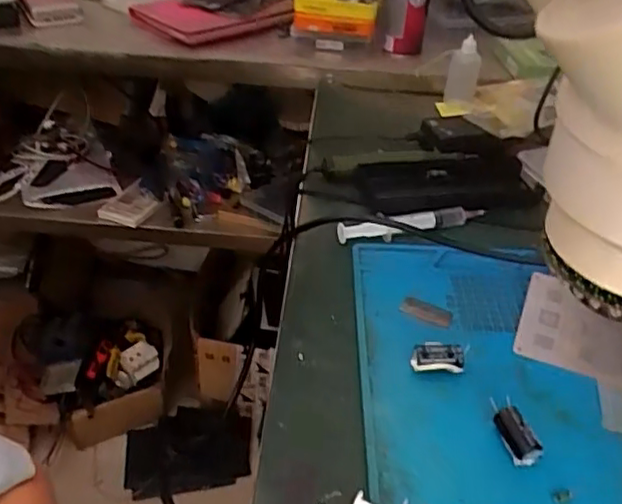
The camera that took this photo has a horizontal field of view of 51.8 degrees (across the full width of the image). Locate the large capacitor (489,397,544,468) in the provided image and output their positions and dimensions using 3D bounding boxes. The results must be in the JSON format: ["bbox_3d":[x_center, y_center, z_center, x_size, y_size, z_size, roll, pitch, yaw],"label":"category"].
[{"bbox_3d":[0.126,0.110,0.400,0.015,0.018,0.044,-8,38,-12],"label":"large capacitor"}]

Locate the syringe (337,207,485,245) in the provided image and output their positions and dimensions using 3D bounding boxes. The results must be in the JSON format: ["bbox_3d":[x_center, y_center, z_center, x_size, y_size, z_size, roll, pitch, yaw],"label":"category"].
[{"bbox_3d":[0.092,-0.025,0.573,0.139,0.027,0.017,-11,39,-15],"label":"syringe"}]

